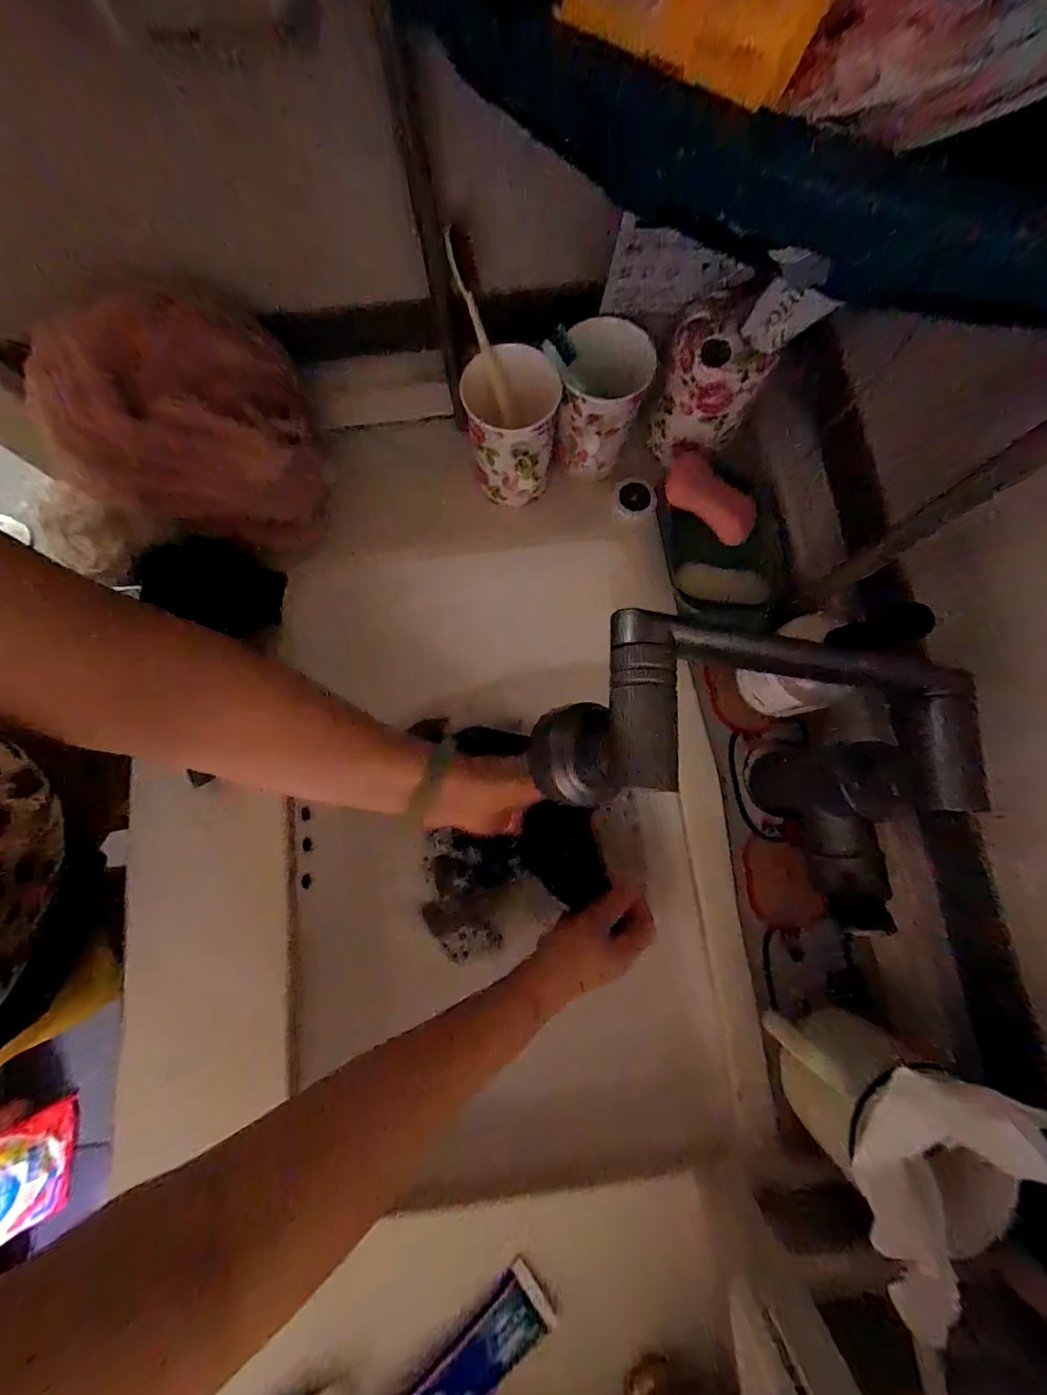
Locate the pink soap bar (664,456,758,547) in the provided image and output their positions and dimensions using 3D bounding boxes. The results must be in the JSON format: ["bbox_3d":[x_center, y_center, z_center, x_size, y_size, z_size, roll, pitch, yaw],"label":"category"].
[{"bbox_3d":[0.165,-0.171,0.405,0.085,0.014,0.042,34,97,-6],"label":"pink soap bar"}]

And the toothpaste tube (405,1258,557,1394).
[{"bbox_3d":[-0.050,0.454,0.296,0.163,0.020,0.039,-39,80,-9],"label":"toothpaste tube"}]

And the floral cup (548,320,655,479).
[{"bbox_3d":[0.064,-0.247,0.391,0.071,0.099,0.077,7,76,1],"label":"floral cup"}]

